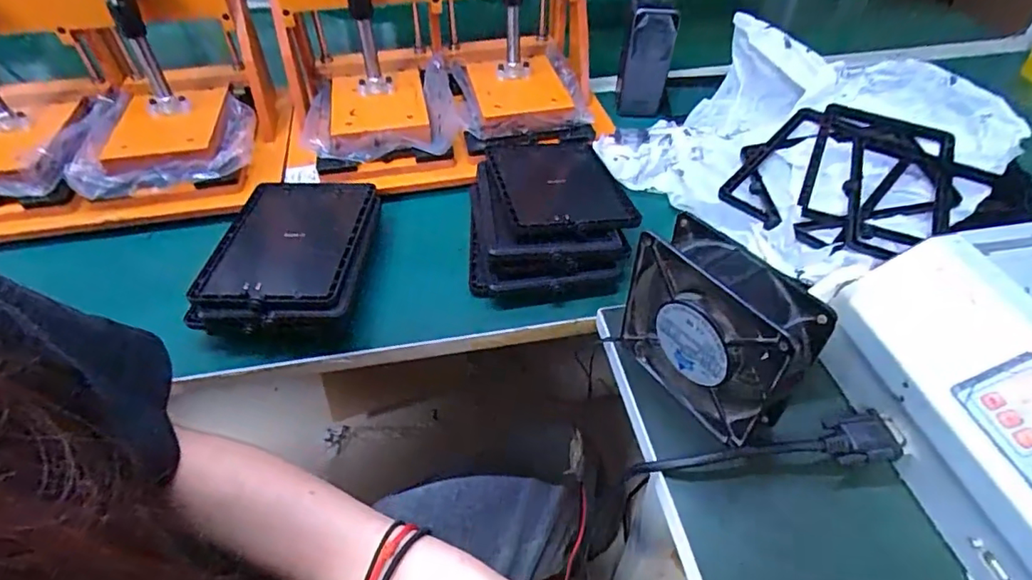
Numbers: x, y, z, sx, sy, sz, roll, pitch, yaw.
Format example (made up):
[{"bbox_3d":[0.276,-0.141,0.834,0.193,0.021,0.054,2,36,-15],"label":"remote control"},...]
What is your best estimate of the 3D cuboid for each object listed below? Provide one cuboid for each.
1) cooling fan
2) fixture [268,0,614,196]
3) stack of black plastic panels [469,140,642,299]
[{"bbox_3d":[0.129,0.029,0.370,0.047,0.117,0.122,-30,52,-25],"label":"cooling fan"},{"bbox_3d":[-0.081,-0.291,0.597,0.353,0.243,0.225,-10,46,-8],"label":"fixture"},{"bbox_3d":[0.031,-0.085,0.549,0.151,0.052,0.216,-2,46,-1],"label":"stack of black plastic panels"}]

